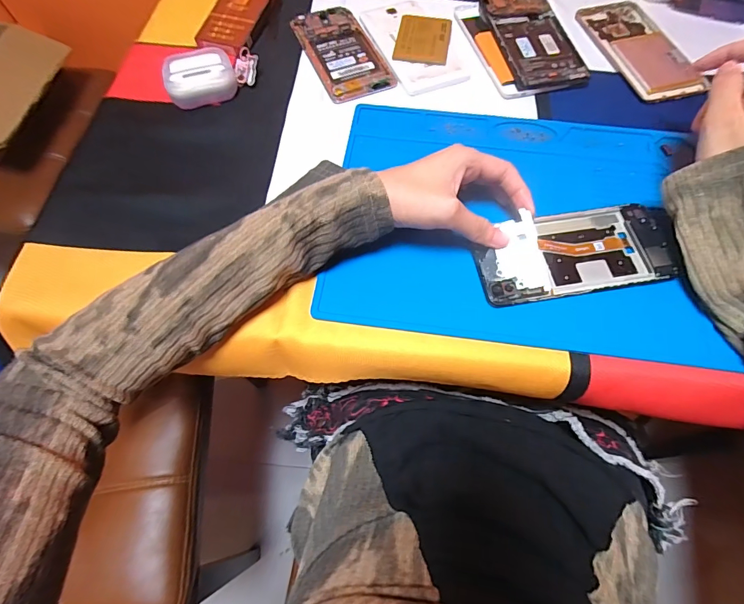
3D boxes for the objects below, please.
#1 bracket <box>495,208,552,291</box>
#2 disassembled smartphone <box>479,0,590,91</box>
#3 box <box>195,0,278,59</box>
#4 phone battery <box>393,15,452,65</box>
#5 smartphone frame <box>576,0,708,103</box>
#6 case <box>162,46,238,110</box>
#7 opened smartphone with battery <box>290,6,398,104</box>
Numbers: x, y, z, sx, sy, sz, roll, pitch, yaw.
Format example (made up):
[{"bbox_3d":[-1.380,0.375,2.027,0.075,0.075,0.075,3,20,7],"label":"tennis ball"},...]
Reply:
[{"bbox_3d":[0.110,-0.035,0.296,0.034,0.004,0.056,-13,77,9],"label":"bracket"},{"bbox_3d":[0.168,-0.283,0.421,0.074,0.014,0.155,-10,67,-4],"label":"disassembled smartphone"},{"bbox_3d":[-0.148,-0.313,0.434,0.057,0.019,0.114,16,68,7],"label":"box"},{"bbox_3d":[0.055,-0.282,0.422,0.055,0.007,0.082,8,67,4],"label":"phone battery"},{"bbox_3d":[0.283,-0.272,0.421,0.076,0.007,0.154,-11,67,-4],"label":"smartphone frame"},{"bbox_3d":[-0.167,-0.220,0.389,0.064,0.023,0.052,-19,68,-7],"label":"case"},{"bbox_3d":[-0.032,-0.264,0.416,0.068,0.004,0.138,-22,68,-9],"label":"opened smartphone with battery"}]

